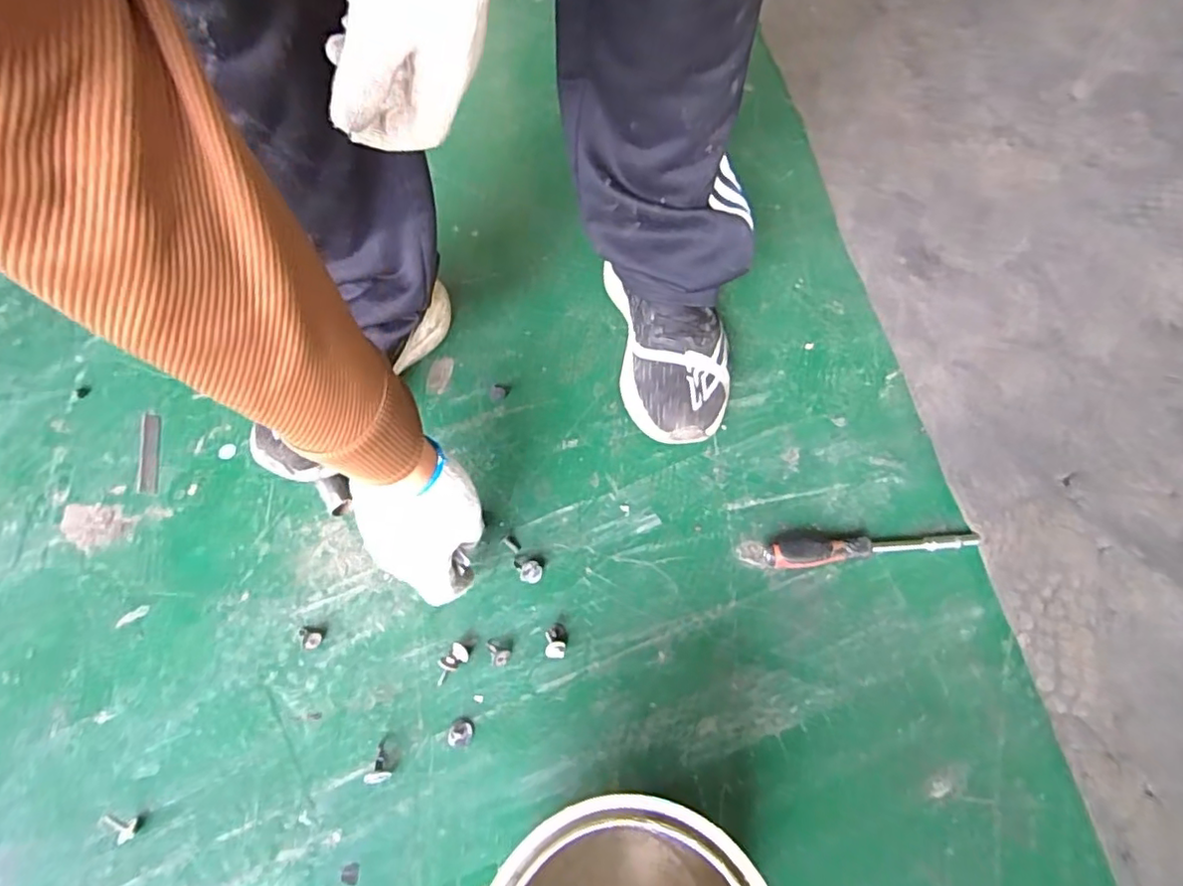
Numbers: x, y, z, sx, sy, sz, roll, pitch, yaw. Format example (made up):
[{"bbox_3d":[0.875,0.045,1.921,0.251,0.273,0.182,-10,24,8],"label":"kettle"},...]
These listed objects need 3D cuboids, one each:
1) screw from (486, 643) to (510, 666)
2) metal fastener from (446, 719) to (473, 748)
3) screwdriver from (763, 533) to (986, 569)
[{"bbox_3d":[-0.080,0.175,0.511,0.024,0.012,0.014,25,64,40],"label":"screw"},{"bbox_3d":[-0.103,0.228,0.479,0.018,0.004,0.021,13,63,10],"label":"metal fastener"},{"bbox_3d":[0.246,0.086,0.541,0.182,0.025,0.034,-8,61,-1],"label":"screwdriver"}]

